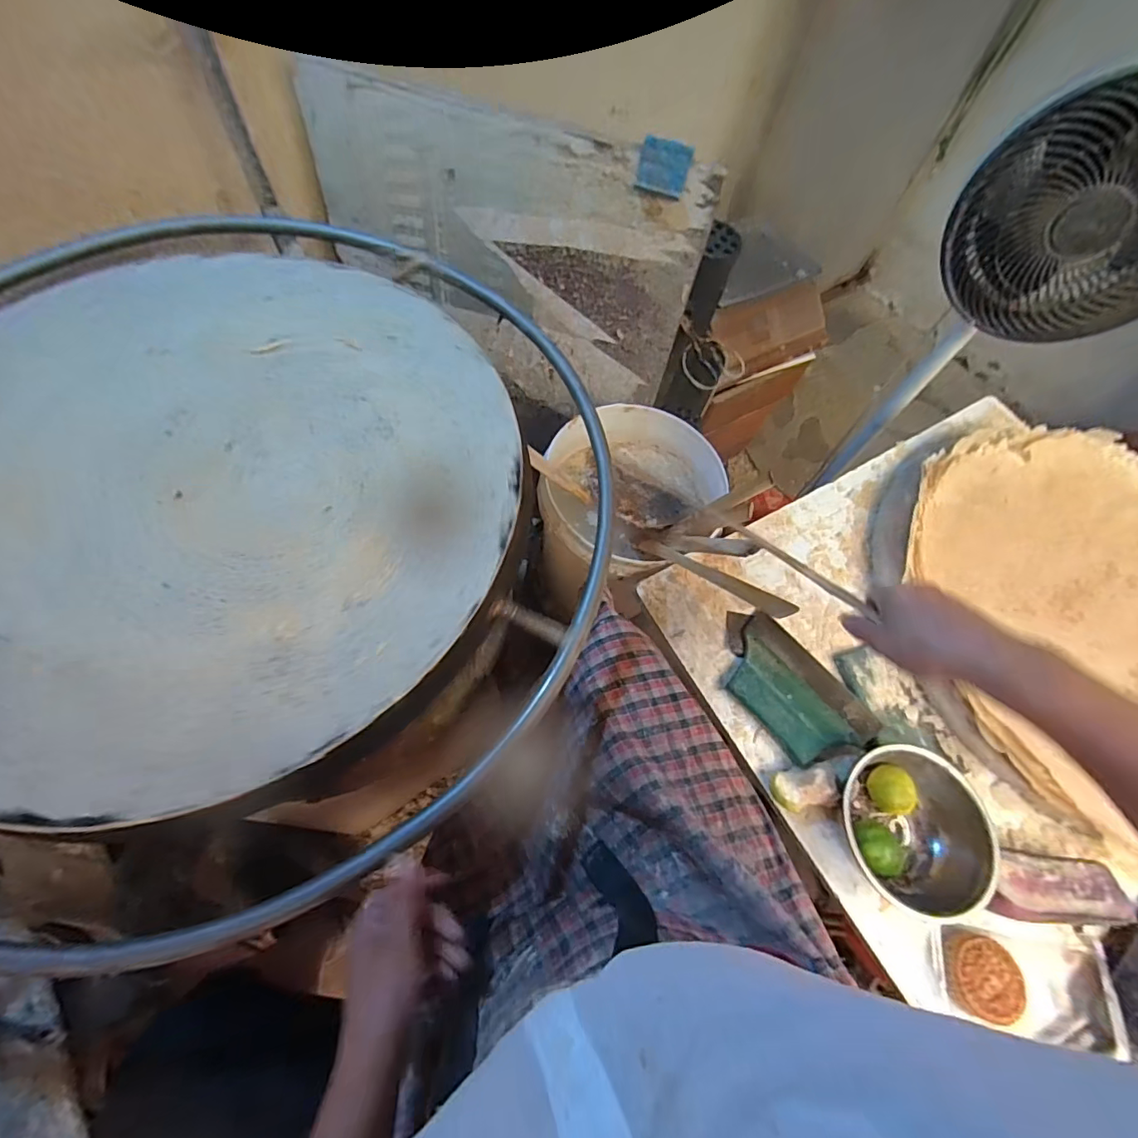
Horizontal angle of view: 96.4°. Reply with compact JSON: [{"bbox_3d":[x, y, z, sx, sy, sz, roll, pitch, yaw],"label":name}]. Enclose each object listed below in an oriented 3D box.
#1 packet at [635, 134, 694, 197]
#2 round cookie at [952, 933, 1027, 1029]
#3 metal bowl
[{"bbox_3d":[0.123,-0.518,0.658,0.064,0.057,0.008,12,64,1],"label":"packet"},{"bbox_3d":[0.427,0.416,0.516,0.060,0.013,0.070,1,65,-4],"label":"round cookie"},{"bbox_3d":[0.373,0.290,0.569,0.160,0.074,0.161,2,65,-4],"label":"metal bowl"}]

